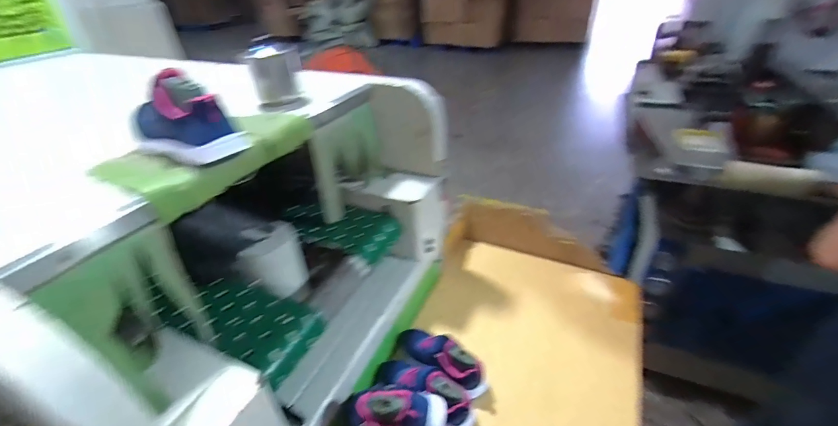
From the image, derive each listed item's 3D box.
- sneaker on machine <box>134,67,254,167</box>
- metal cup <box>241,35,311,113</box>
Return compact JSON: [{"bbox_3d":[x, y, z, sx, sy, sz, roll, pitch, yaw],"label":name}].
[{"bbox_3d":[-0.314,-0.129,0.497,0.158,0.093,0.079,13,37,21],"label":"sneaker on machine"},{"bbox_3d":[-0.259,-0.244,0.683,0.092,0.104,0.090,-13,36,-15],"label":"metal cup"}]

